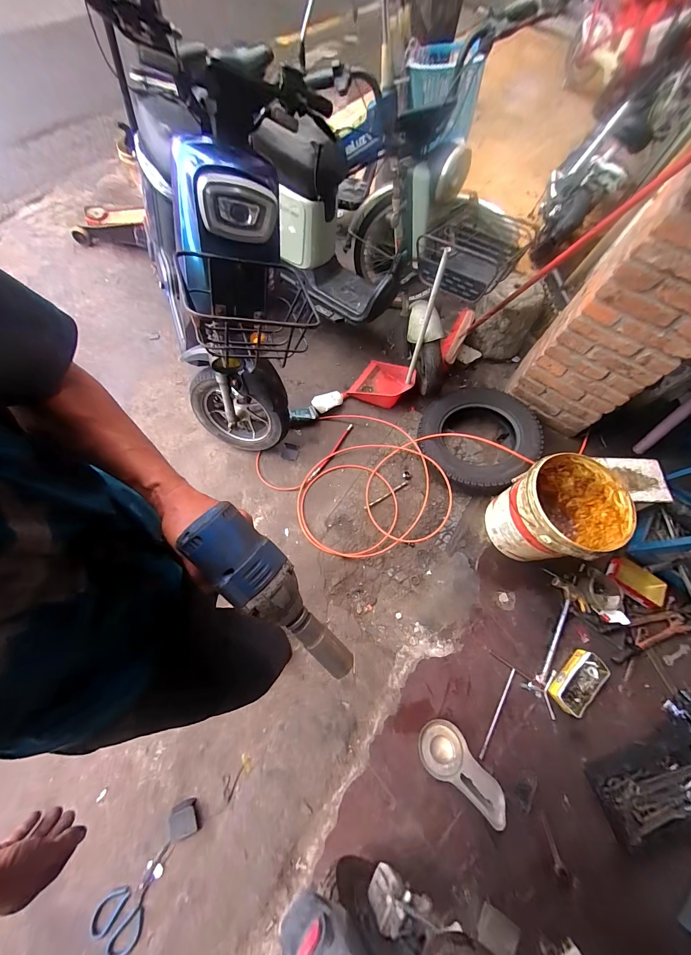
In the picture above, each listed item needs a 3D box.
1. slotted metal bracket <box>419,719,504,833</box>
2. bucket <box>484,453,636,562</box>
[{"bbox_3d":[0.322,0.810,0.897,0.238,0.078,0.129,40,67,17],"label":"slotted metal bracket"},{"bbox_3d":[0.685,0.131,1.075,0.298,0.298,0.295,2,69,-4],"label":"bucket"}]

